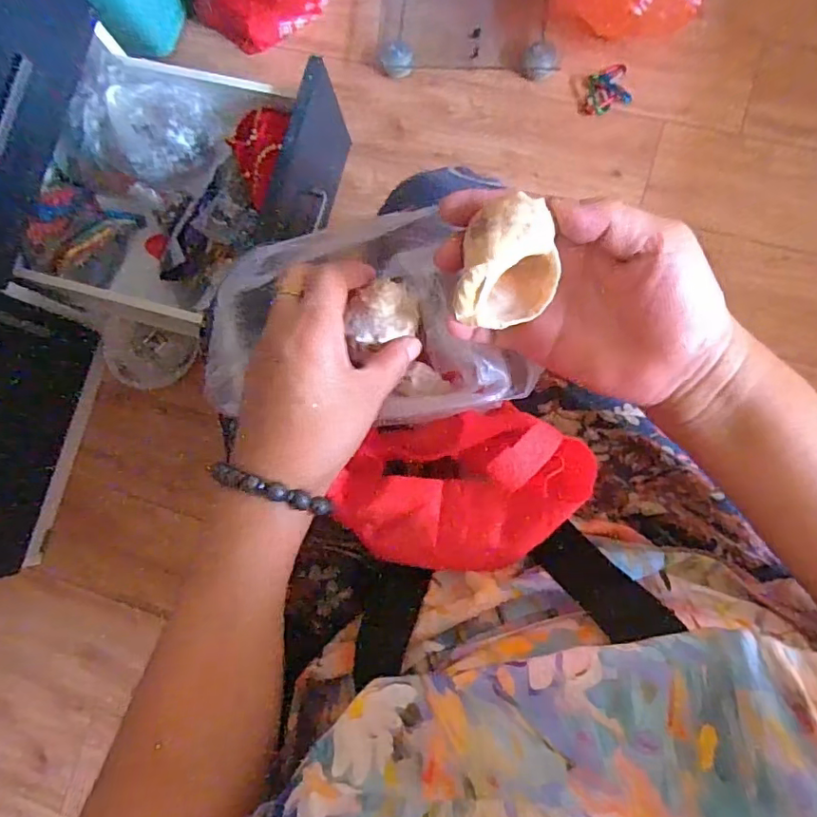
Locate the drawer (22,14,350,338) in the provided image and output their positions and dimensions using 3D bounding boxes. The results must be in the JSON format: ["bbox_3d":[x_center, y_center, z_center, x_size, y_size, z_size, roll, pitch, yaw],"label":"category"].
[{"bbox_3d":[-0.295,-0.288,0.747,0.331,0.162,0.354,14,85,9],"label":"drawer"}]

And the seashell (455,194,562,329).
[{"bbox_3d":[0.048,-0.065,0.255,0.043,0.043,0.055,9,84,8],"label":"seashell"}]

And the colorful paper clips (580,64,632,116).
[{"bbox_3d":[0.309,-0.501,0.850,0.085,0.013,0.063,-23,81,4],"label":"colorful paper clips"}]

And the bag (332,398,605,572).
[{"bbox_3d":[0.027,0.045,0.292,0.138,0.057,0.083,-9,82,6],"label":"bag"}]

